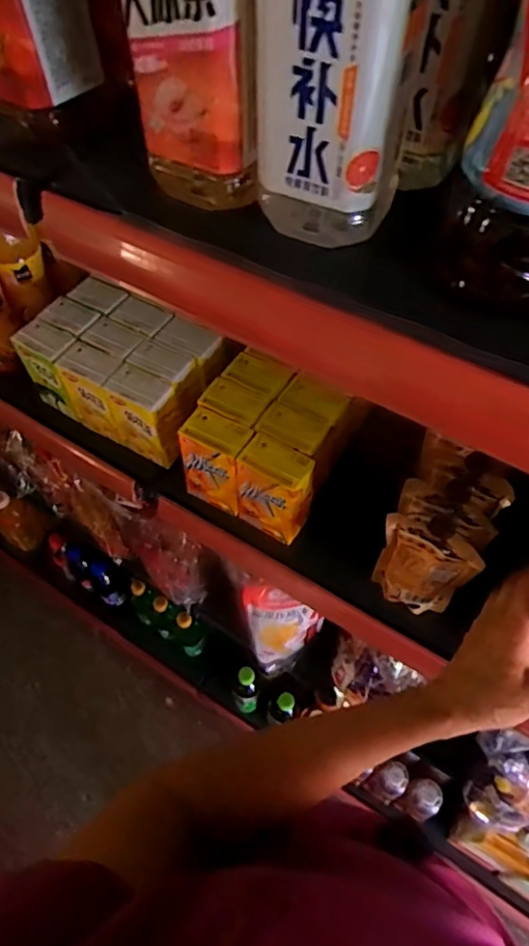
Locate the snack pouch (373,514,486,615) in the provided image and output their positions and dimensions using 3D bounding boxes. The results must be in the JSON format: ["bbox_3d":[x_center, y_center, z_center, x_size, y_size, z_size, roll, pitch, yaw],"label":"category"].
[{"bbox_3d":[0.137,0.088,0.490,0.078,0.113,0.026,24,61,15],"label":"snack pouch"}]

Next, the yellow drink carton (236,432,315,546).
[{"bbox_3d":[0.011,0.018,0.550,0.070,0.104,0.047,31,63,19],"label":"yellow drink carton"}]

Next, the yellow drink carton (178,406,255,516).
[{"bbox_3d":[-0.047,-0.011,0.575,0.067,0.103,0.045,26,61,16],"label":"yellow drink carton"}]

